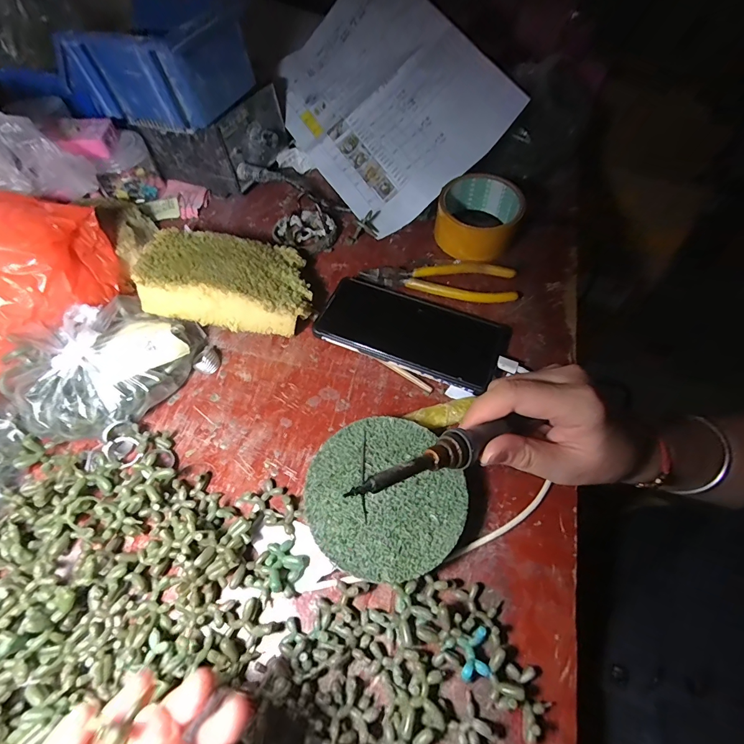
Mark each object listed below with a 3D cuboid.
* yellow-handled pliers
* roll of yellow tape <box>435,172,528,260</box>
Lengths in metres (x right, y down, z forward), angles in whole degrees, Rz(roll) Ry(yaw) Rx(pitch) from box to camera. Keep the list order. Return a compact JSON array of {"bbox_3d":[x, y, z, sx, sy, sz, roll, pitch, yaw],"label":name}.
[{"bbox_3d":[0.070,-0.098,0.402,0.151,0.011,0.047,11,60,7],"label":"yellow-handled pliers"},{"bbox_3d":[0.114,-0.169,0.423,0.083,0.046,0.087,0,59,0],"label":"roll of yellow tape"}]

